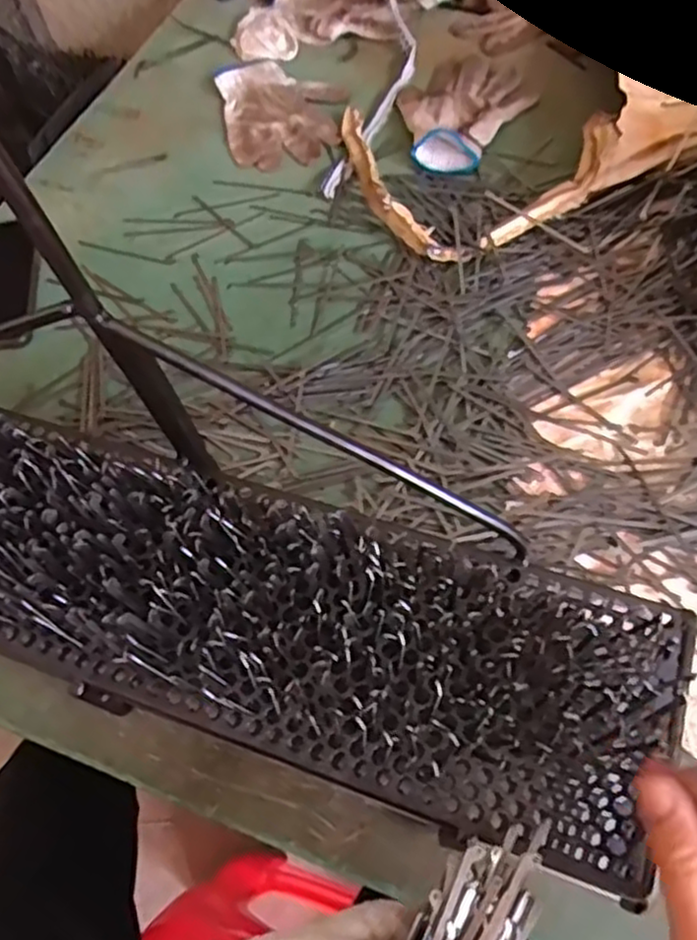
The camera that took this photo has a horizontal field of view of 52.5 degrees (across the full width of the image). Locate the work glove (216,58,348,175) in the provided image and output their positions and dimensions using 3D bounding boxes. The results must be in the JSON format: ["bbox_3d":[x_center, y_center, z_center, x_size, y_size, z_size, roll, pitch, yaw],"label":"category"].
[{"bbox_3d":[-0.072,-0.404,0.782,0.134,0.017,0.177,-12,59,-3],"label":"work glove"}]

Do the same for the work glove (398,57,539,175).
[{"bbox_3d":[0.117,-0.388,0.749,0.119,0.028,0.184,30,66,20],"label":"work glove"}]

